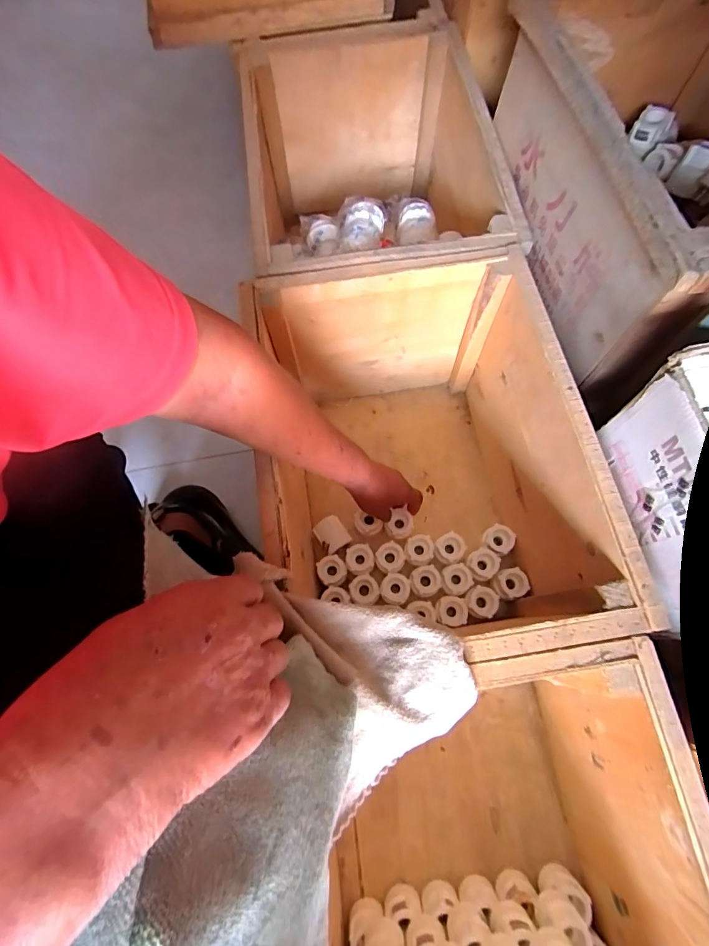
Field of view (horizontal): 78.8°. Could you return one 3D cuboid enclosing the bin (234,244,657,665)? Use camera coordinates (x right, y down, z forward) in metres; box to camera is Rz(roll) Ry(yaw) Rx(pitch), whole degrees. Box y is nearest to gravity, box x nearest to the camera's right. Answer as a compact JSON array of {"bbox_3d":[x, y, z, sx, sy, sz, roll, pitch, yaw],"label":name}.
[{"bbox_3d":[0.080,-0.003,0.526,0.295,0.267,0.401,-10,71,-2],"label":"bin"}]

